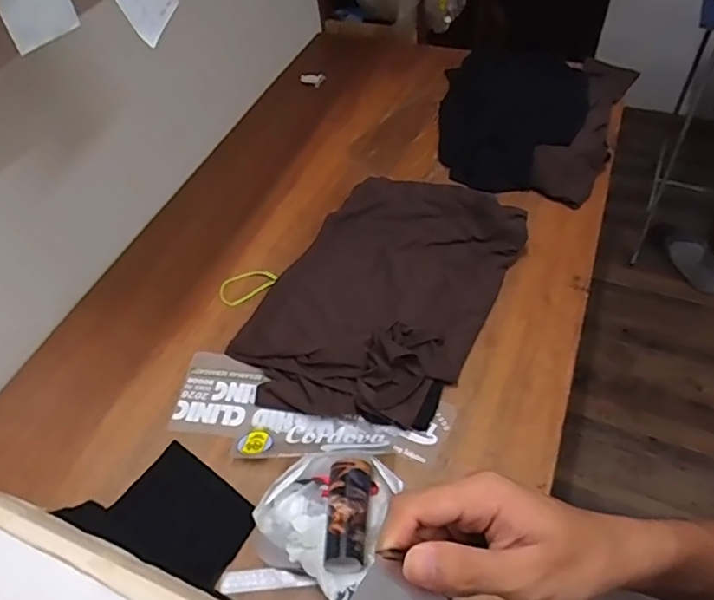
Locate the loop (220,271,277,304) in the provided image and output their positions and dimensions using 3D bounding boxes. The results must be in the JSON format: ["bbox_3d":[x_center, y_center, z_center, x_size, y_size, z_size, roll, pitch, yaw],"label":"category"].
[{"bbox_3d":[-0.210,-0.030,1.033,0.109,0.007,0.070,-30,51,-22],"label":"loop"}]

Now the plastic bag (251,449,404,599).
[{"bbox_3d":[-0.031,0.277,0.732,0.172,0.065,0.169,32,60,26],"label":"plastic bag"}]

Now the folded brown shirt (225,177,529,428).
[{"bbox_3d":[0.047,-0.018,0.965,0.353,0.067,0.519,24,60,18],"label":"folded brown shirt"}]

